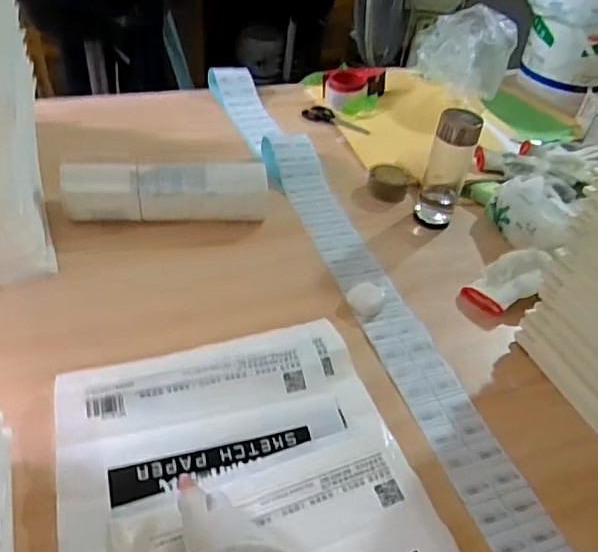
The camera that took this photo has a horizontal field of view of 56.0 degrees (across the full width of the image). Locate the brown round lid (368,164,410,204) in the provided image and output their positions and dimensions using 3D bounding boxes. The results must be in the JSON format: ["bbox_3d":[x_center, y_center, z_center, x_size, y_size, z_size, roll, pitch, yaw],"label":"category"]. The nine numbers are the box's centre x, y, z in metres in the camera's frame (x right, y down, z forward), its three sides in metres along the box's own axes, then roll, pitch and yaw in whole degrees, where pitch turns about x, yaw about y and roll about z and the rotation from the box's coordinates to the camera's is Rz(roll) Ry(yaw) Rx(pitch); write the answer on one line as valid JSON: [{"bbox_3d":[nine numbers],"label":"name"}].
[{"bbox_3d":[0.161,-0.169,1.009,0.072,0.035,0.066,10,42,3],"label":"brown round lid"}]

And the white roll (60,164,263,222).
[{"bbox_3d":[-0.194,-0.123,0.849,0.301,0.082,0.062,-3,44,-12],"label":"white roll"}]

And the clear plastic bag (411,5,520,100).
[{"bbox_3d":[0.368,-0.515,1.274,0.191,0.168,0.222,10,42,3],"label":"clear plastic bag"}]

